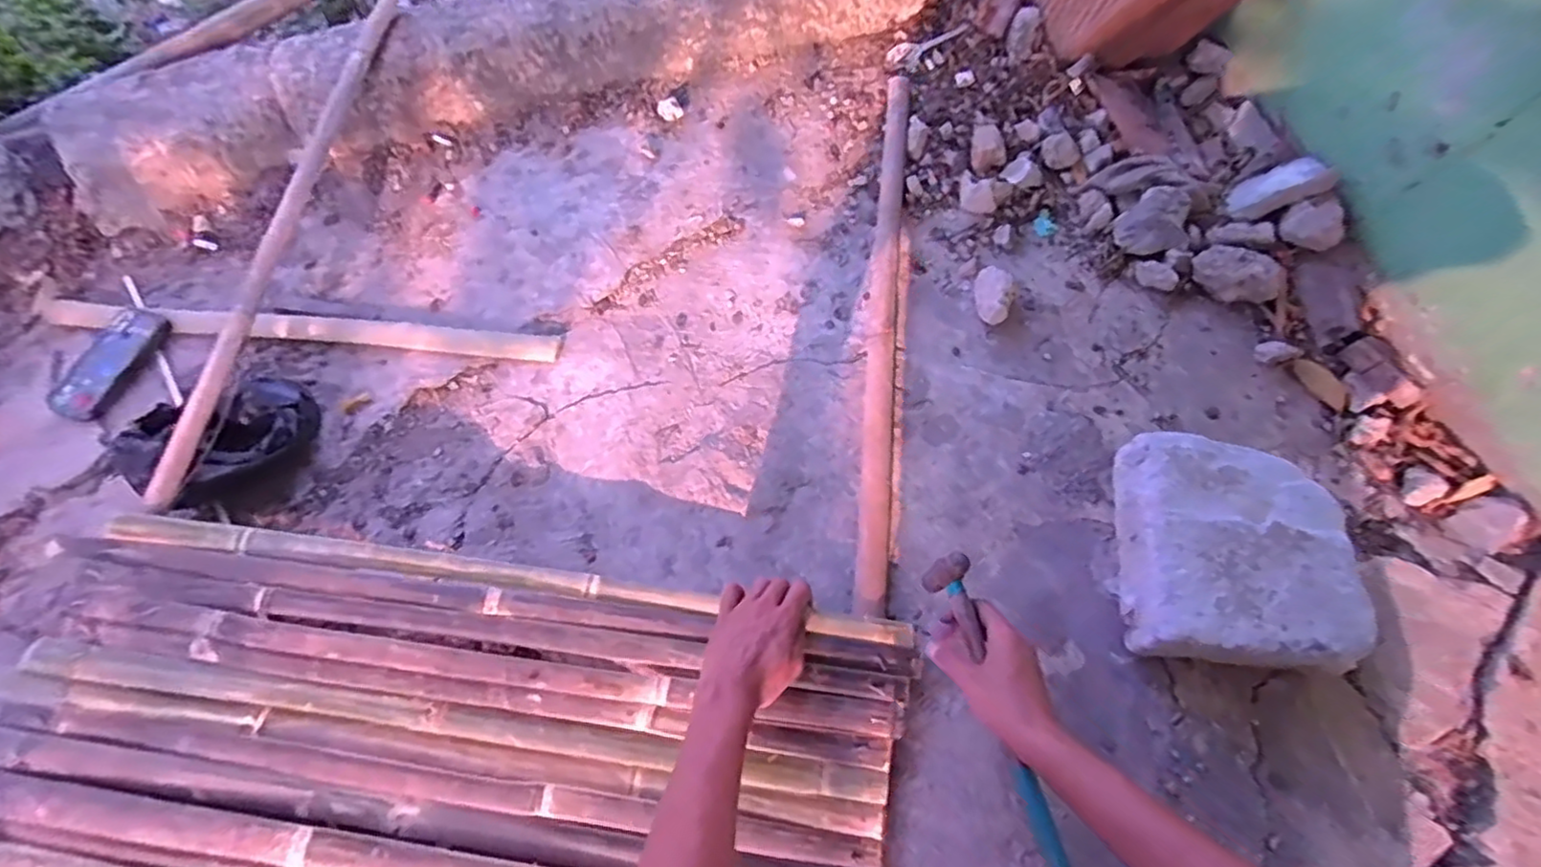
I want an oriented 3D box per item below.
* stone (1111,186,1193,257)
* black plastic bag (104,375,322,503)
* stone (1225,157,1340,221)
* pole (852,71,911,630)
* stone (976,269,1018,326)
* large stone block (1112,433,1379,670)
[{"bbox_3d":[0.516,-0.285,0.886,0.077,0.065,0.070,-1,68,3],"label":"stone"},{"bbox_3d":[-0.677,0.003,0.814,0.181,0.089,0.137,-28,67,-10],"label":"black plastic bag"},{"bbox_3d":[0.653,-0.315,0.841,0.110,0.037,0.048,-14,54,46],"label":"stone"},{"bbox_3d":[0.155,-0.184,0.884,0.038,0.035,0.830,5,66,5],"label":"pole"},{"bbox_3d":[0.295,-0.184,0.868,0.051,0.055,0.069,17,67,10],"label":"stone"},{"bbox_3d":[0.465,0.124,0.679,0.184,0.119,0.214,5,69,6],"label":"large stone block"}]

